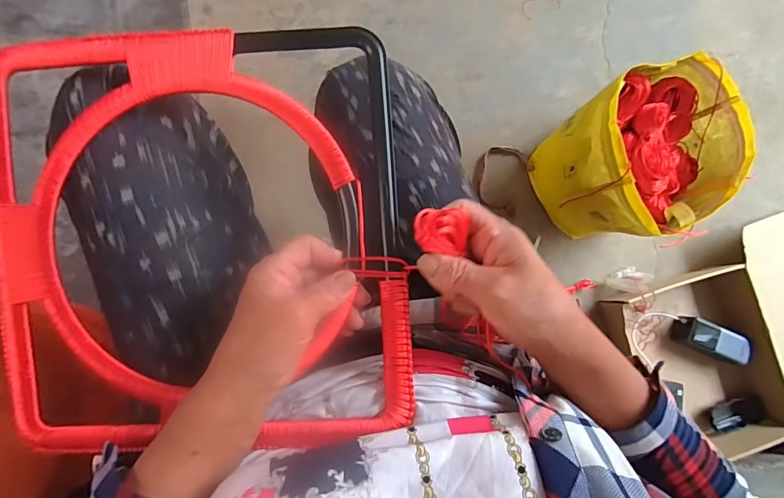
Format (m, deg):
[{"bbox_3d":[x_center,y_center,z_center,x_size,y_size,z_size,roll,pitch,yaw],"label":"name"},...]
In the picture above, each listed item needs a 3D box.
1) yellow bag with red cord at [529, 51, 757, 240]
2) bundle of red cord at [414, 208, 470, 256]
[{"bbox_3d":[0.403,-0.154,0.726,0.225,0.259,0.239,-19,91,-5],"label":"yellow bag with red cord"},{"bbox_3d":[0.036,-0.013,0.302,0.039,0.014,0.031,2,89,-6],"label":"bundle of red cord"}]

